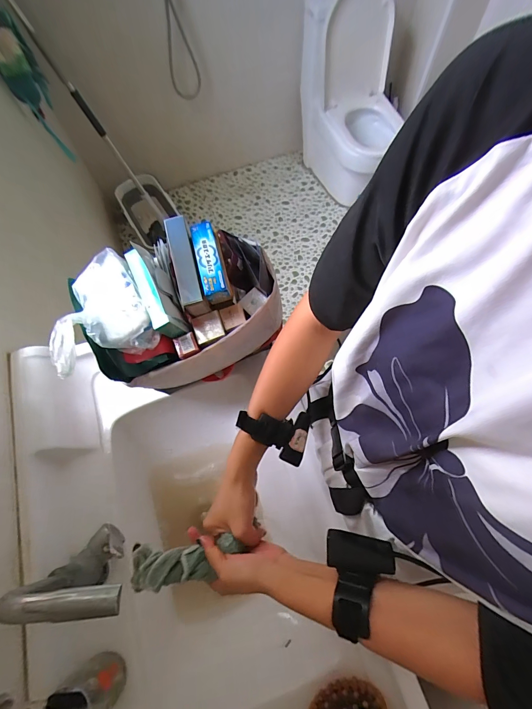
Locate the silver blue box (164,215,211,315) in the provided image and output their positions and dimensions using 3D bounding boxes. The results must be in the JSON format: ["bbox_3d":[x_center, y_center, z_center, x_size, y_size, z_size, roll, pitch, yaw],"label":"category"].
[{"bbox_3d":[-0.111,-0.122,0.445,0.030,0.048,0.130,-14,86,-5],"label":"silver blue box"}]

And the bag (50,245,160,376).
[{"bbox_3d":[-0.216,-0.051,0.425,0.112,0.059,0.150,-25,68,-9],"label":"bag"}]

